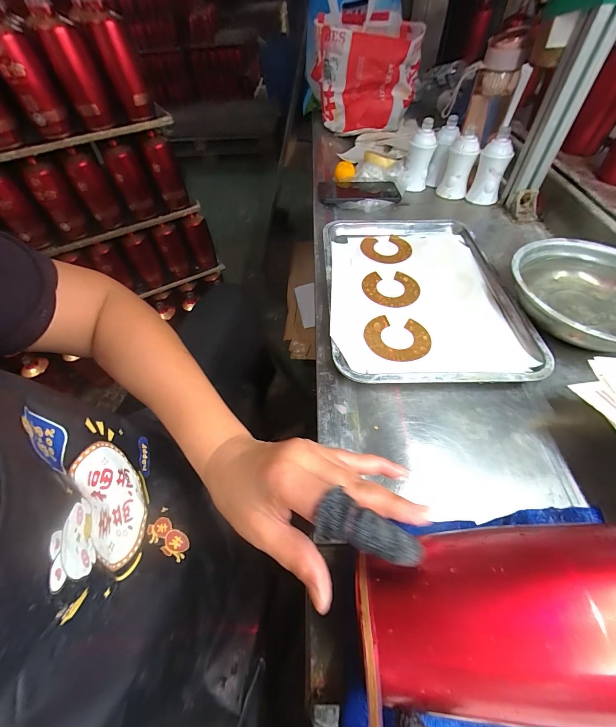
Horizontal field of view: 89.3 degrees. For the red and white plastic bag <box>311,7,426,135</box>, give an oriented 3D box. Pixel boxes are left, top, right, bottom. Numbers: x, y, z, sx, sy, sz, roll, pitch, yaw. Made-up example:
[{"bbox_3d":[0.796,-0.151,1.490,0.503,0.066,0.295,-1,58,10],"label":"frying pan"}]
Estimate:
[{"bbox_3d":[0.156,-0.774,0.842,0.245,0.200,0.257,-26,55,-14],"label":"red and white plastic bag"}]

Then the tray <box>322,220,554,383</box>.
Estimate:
[{"bbox_3d":[0.156,-0.112,0.450,0.251,0.026,0.338,-2,53,2],"label":"tray"}]

